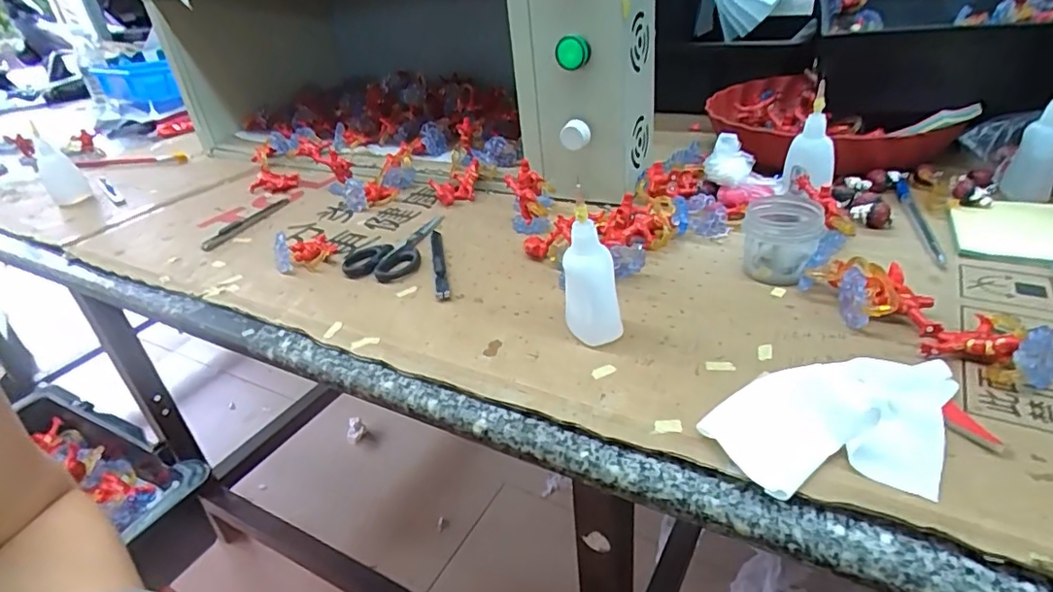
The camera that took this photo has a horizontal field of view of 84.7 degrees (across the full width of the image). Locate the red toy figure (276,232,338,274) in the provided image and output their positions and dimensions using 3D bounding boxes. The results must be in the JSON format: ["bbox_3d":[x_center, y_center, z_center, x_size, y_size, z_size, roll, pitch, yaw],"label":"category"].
[{"bbox_3d":[-0.198,-0.041,0.518,0.050,0.026,0.036,-16,33,-14],"label":"red toy figure"}]

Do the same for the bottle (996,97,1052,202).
[{"bbox_3d":[0.403,-0.125,0.451,0.033,0.100,0.036,22,42,39],"label":"bottle"}]

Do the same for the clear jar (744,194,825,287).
[{"bbox_3d":[0.181,-0.038,0.415,0.051,0.043,0.060,4,33,17],"label":"clear jar"}]

